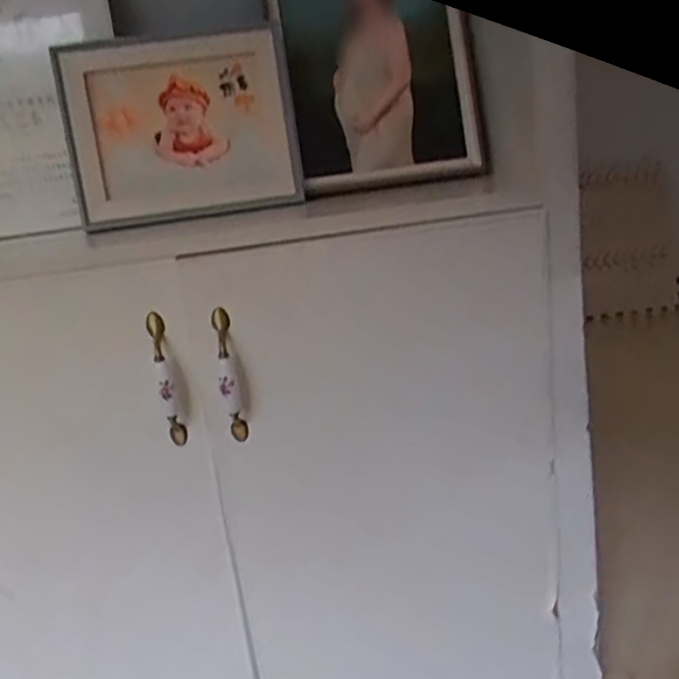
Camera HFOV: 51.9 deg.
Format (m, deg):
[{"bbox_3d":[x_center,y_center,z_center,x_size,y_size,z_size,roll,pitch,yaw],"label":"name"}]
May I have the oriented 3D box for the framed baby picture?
[{"bbox_3d":[-0.170,-0.224,0.736,0.230,0.183,0.029,-8,13,-4],"label":"framed baby picture"}]

